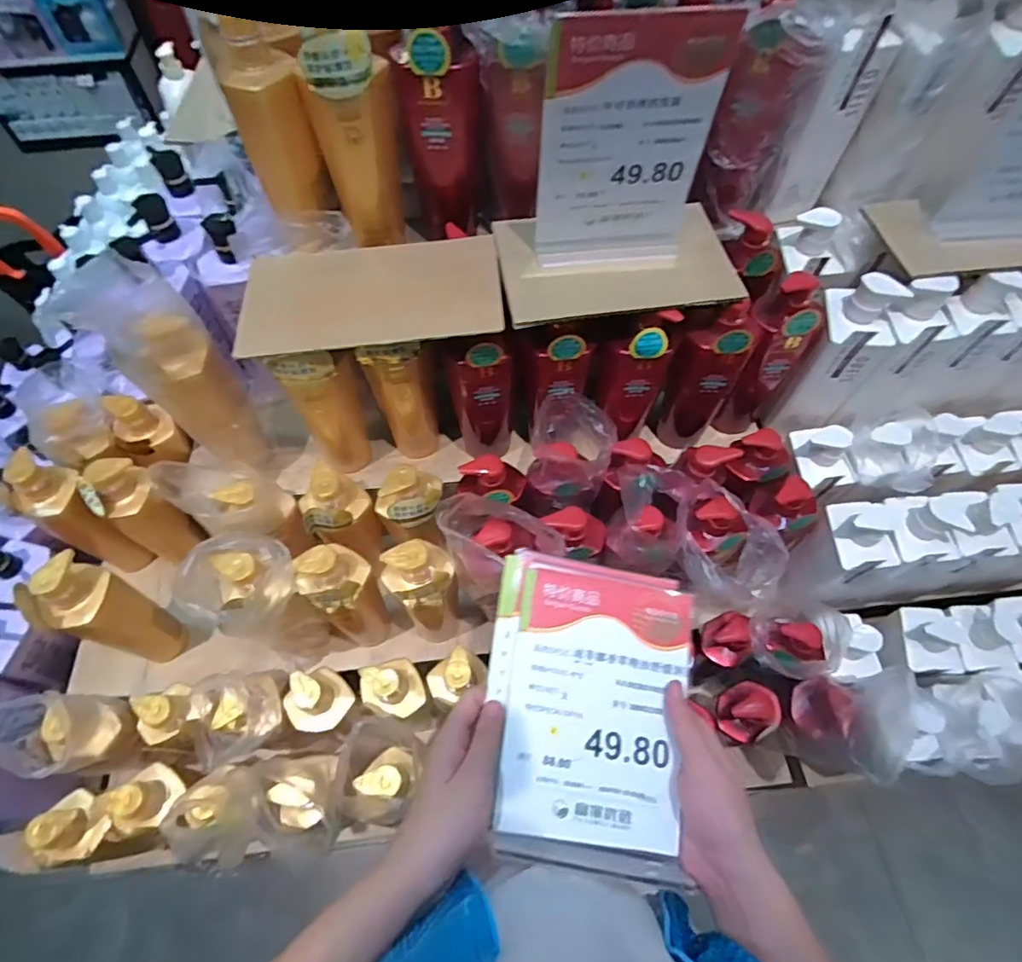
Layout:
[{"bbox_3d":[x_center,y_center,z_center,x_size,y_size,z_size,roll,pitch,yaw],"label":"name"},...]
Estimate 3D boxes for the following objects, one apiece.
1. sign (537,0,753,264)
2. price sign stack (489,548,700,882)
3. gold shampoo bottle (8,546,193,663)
[{"bbox_3d":[0.102,-0.288,0.504,0.147,0.212,0.023,-1,60,0],"label":"sign"},{"bbox_3d":[0.063,0.182,0.458,0.163,0.015,0.225,10,69,-2],"label":"price sign stack"},{"bbox_3d":[-0.481,0.165,0.680,0.062,0.227,0.078,21,63,12],"label":"gold shampoo bottle"}]

